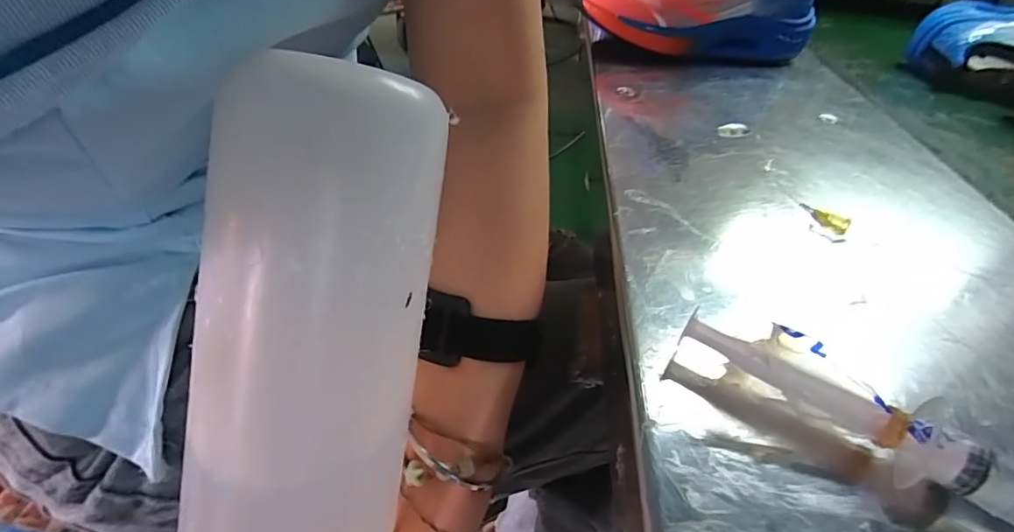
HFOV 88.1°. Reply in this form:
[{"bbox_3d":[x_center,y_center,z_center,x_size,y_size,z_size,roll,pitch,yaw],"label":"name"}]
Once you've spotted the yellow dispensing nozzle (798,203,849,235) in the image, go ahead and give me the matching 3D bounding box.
[{"bbox_3d":[0.165,-0.027,0.273,0.006,0.008,0.029,-5,39,-15],"label":"yellow dispensing nozzle"}]

